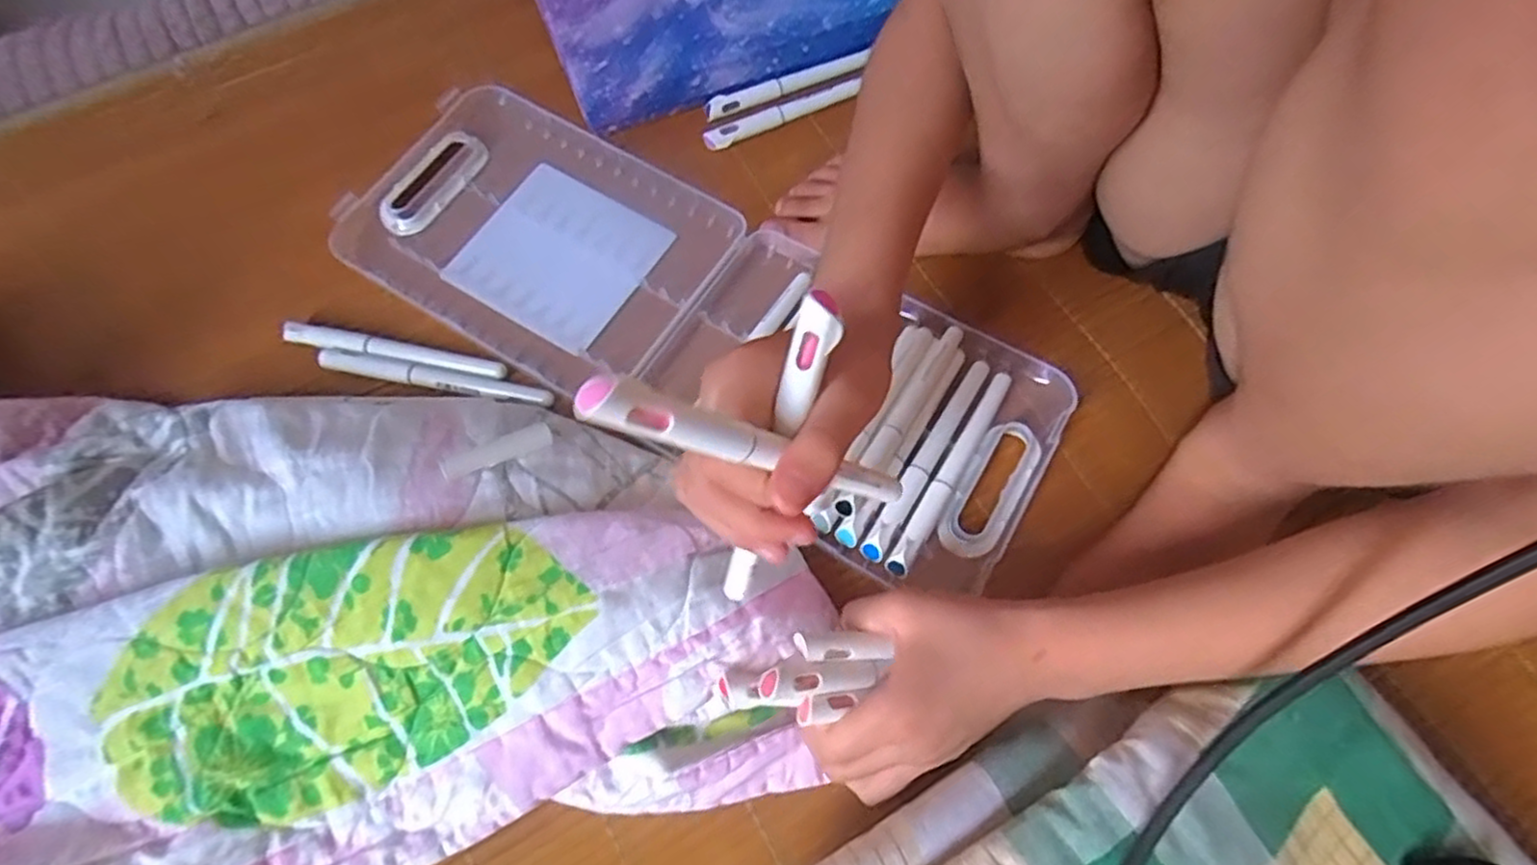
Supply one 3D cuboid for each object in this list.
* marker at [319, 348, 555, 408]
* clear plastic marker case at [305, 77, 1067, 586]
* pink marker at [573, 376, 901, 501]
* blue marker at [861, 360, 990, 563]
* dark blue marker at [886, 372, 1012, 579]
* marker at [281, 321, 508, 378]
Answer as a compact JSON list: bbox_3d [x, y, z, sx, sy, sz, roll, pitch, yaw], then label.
[{"bbox_3d":[-0.188,-0.032,0.398,0.132,0.009,0.013,10,69,4],"label":"marker"},{"bbox_3d":[-0.048,-0.070,0.412,0.423,0.026,0.151,29,72,11],"label":"clear plastic marker case"},{"bbox_3d":[-0.006,0.004,0.213,0.111,0.010,0.012,19,61,-41],"label":"pink marker"},{"bbox_3d":[0.086,0.012,0.379,0.012,0.009,0.132,31,72,12],"label":"blue marker"},{"bbox_3d":[0.098,0.018,0.375,0.011,0.016,0.134,31,72,12],"label":"dark blue marker"},{"bbox_3d":[-0.214,-0.047,0.403,0.127,0.008,0.013,11,69,4],"label":"marker"}]

